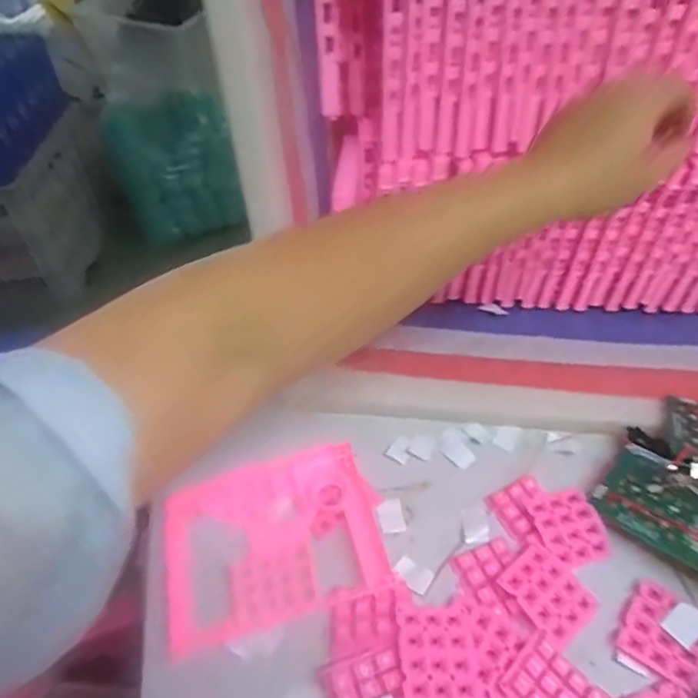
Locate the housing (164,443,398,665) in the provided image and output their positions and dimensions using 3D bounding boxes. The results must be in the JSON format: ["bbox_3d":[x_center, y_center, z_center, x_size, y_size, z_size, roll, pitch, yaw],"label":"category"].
[{"bbox_3d":[-0.059,0.145,0.429,0.167,0.016,0.132,-11,45,-9],"label":"housing"}]

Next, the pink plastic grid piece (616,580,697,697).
[{"bbox_3d":[0.218,0.196,0.373,0.053,0.007,0.056,33,55,31],"label":"pink plastic grid piece"}]

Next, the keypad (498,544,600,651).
[{"bbox_3d":[0.144,0.176,0.392,0.050,0.008,0.059,-31,62,-27],"label":"keypad"}]

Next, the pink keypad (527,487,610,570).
[{"bbox_3d":[0.173,0.140,0.428,0.047,0.011,0.055,-12,45,-9],"label":"pink keypad"}]

